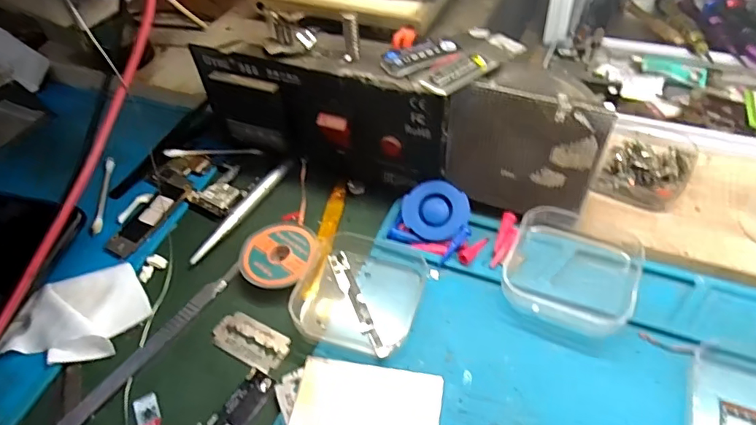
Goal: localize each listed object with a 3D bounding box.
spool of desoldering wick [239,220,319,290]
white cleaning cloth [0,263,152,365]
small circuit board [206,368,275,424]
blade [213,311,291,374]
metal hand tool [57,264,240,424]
[{"bbox_3d":[-0.057,0.025,0.294,0.042,0.010,0.045,-3,49,4],"label":"spool of desoldering wick"},{"bbox_3d":[-0.166,0.055,0.278,0.072,0.011,0.055,-11,49,-3],"label":"white cleaning cloth"},{"bbox_3d":[-0.068,0.094,0.239,0.015,0.004,0.044,24,56,25],"label":"small circuit board"},{"bbox_3d":[-0.067,0.067,0.266,0.041,0.004,0.022,21,54,23],"label":"blade"},{"bbox_3d":[-0.117,0.068,0.269,0.012,0.006,0.113,24,56,25],"label":"metal hand tool"}]

